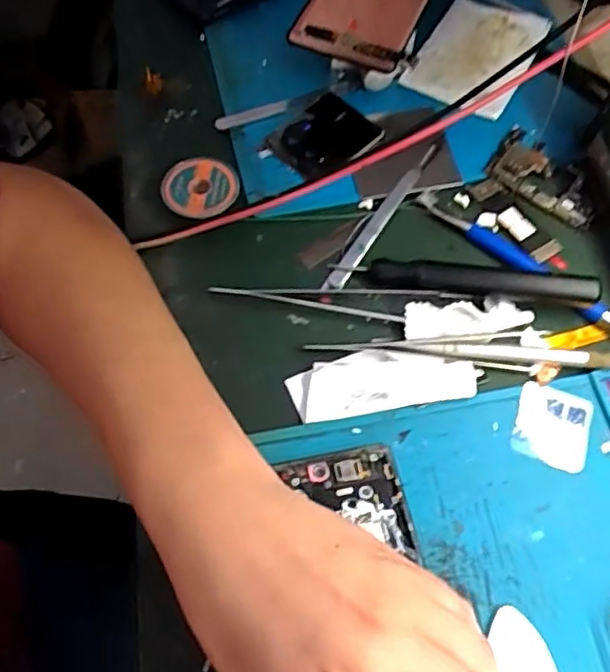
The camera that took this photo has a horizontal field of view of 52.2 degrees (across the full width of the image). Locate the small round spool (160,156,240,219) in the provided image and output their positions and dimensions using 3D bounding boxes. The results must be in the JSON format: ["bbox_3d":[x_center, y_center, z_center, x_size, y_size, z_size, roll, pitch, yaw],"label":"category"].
[{"bbox_3d":[-0.059,-0.088,0.372,0.042,0.013,0.046,0,63,-1],"label":"small round spool"}]

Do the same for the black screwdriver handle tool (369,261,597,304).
[{"bbox_3d":[0.097,-0.030,0.343,0.120,0.020,0.014,8,64,3],"label":"black screwdriver handle tool"}]

